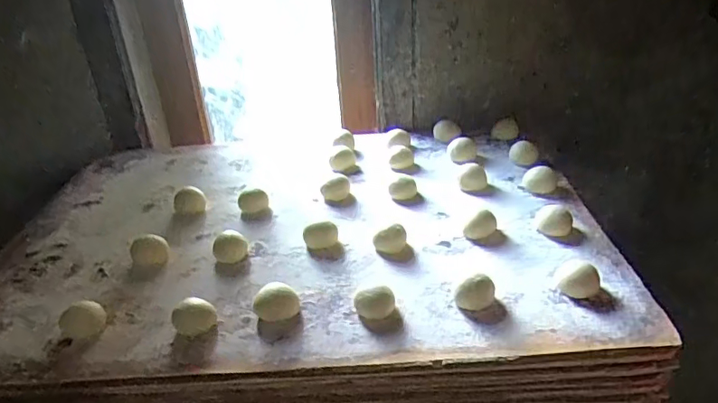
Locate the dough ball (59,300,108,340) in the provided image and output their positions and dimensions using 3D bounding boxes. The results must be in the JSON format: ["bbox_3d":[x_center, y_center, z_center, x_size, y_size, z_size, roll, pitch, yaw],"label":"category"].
[{"bbox_3d":[-0.222,0.096,0.436,0.029,0.021,0.029,6,32,15],"label":"dough ball"}]

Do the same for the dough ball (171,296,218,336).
[{"bbox_3d":[-0.132,0.094,0.432,0.032,0.025,0.029,-18,34,-23],"label":"dough ball"}]

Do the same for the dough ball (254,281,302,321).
[{"bbox_3d":[-0.066,0.083,0.436,0.036,0.023,0.031,-10,32,-10],"label":"dough ball"}]

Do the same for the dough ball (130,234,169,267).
[{"bbox_3d":[-0.198,0.048,0.512,0.033,0.026,0.028,-18,34,-23],"label":"dough ball"}]

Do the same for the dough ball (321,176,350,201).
[{"bbox_3d":[-0.026,-0.015,0.598,0.032,0.020,0.027,-4,31,-2],"label":"dough ball"}]

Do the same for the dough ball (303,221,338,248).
[{"bbox_3d":[-0.037,0.034,0.516,0.033,0.017,0.024,-4,31,-2],"label":"dough ball"}]

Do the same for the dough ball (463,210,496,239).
[{"bbox_3d":[0.114,0.023,0.508,0.028,0.019,0.024,6,32,16],"label":"dough ball"}]

